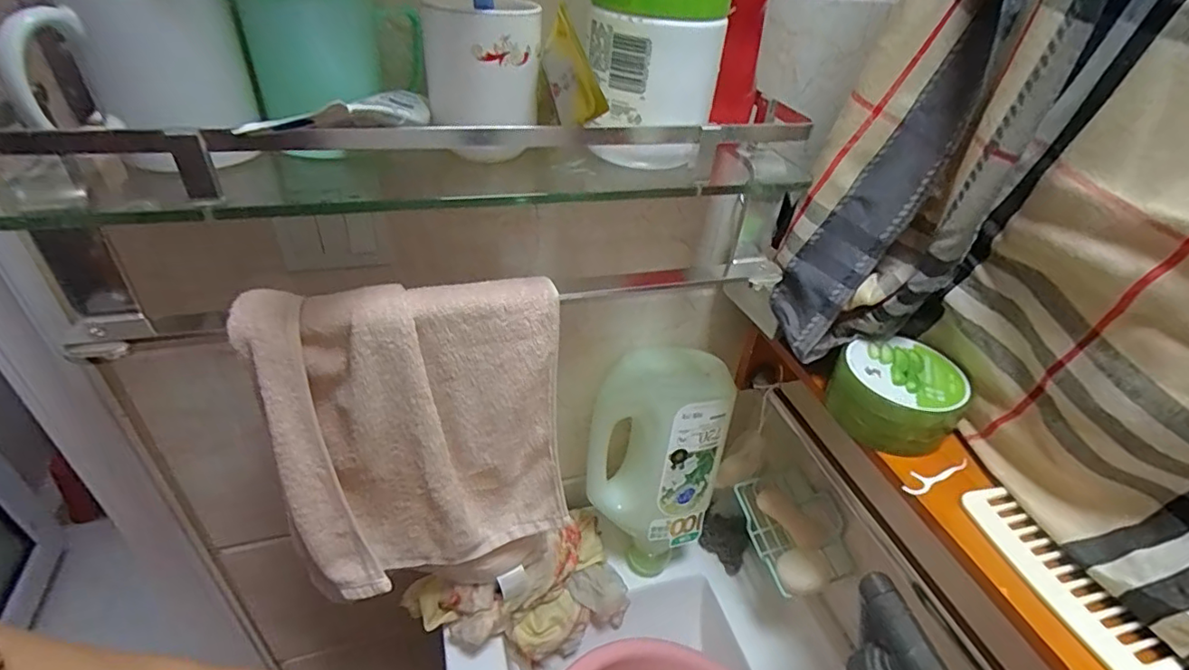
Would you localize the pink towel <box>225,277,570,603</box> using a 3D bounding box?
[{"bbox_3d":[-0.137,0.112,0.471,0.214,0.335,0.050,-11,41,-21],"label":"pink towel"}]

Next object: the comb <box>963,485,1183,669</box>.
[{"bbox_3d":[0.319,0.191,0.325,0.035,0.010,0.232,-24,41,0],"label":"comb"}]

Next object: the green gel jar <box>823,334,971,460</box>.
[{"bbox_3d":[0.252,0.049,0.464,0.095,0.053,0.089,4,37,-3],"label":"green gel jar"}]

